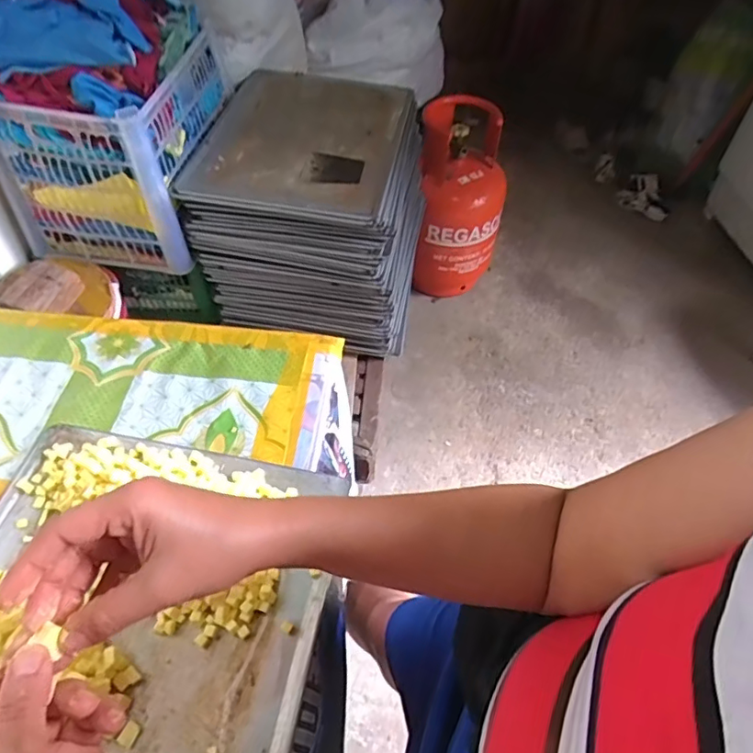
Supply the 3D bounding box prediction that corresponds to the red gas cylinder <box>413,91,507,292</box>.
[{"bbox_3d":[0.246,-0.501,1.619,0.254,0.538,0.283,13,53,8],"label":"red gas cylinder"}]

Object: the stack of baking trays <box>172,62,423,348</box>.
[{"bbox_3d":[-0.107,-0.330,1.039,0.376,0.275,0.427,7,53,4],"label":"stack of baking trays"}]

